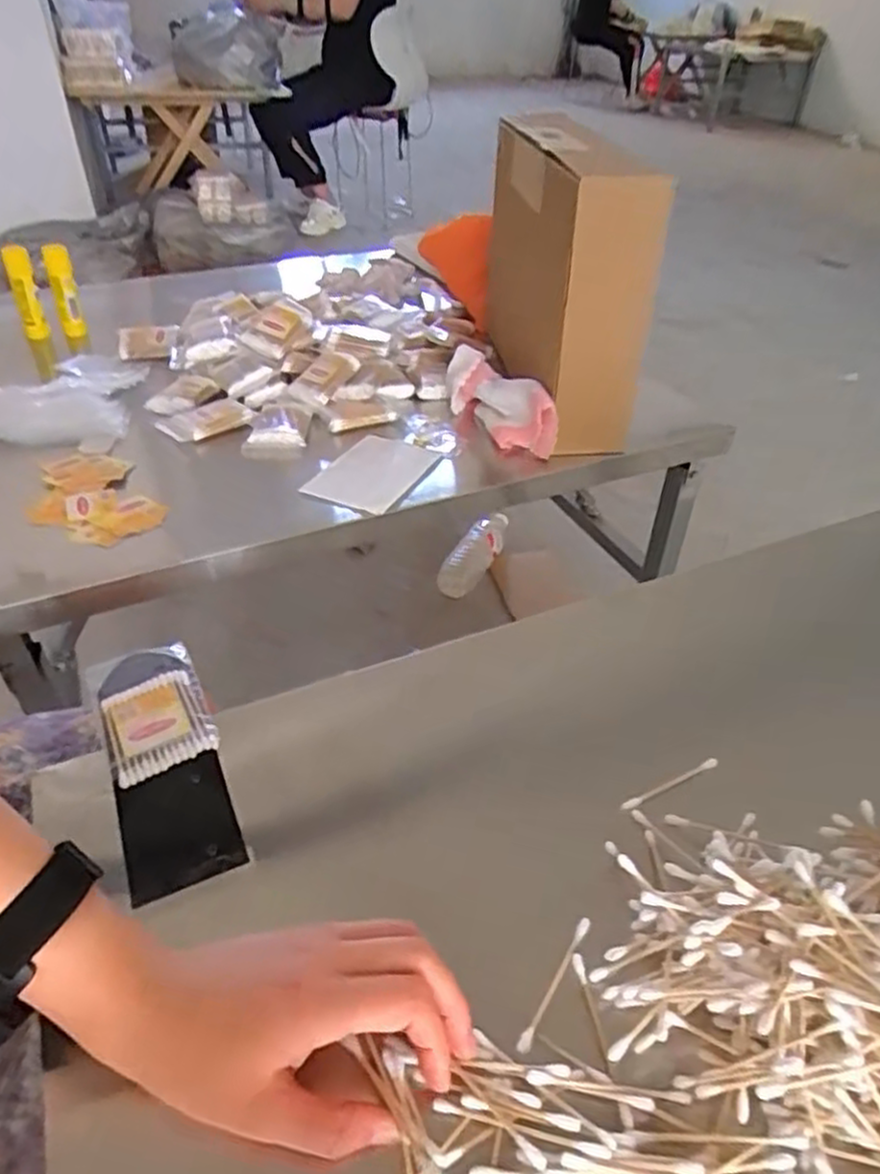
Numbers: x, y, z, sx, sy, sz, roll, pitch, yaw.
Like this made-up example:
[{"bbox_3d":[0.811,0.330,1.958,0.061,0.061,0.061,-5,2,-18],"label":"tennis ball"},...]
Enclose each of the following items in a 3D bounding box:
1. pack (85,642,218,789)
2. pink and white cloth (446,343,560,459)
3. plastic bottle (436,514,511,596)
[{"bbox_3d":[-0.184,0.077,0.475,0.062,0.014,0.104,-20,44,-22],"label":"pack"},{"bbox_3d":[0.064,-0.193,0.782,0.040,0.068,0.168,-22,45,-25],"label":"pink and white cloth"},{"bbox_3d":[0.064,-0.063,1.338,0.073,0.056,0.194,24,60,27],"label":"plastic bottle"}]

